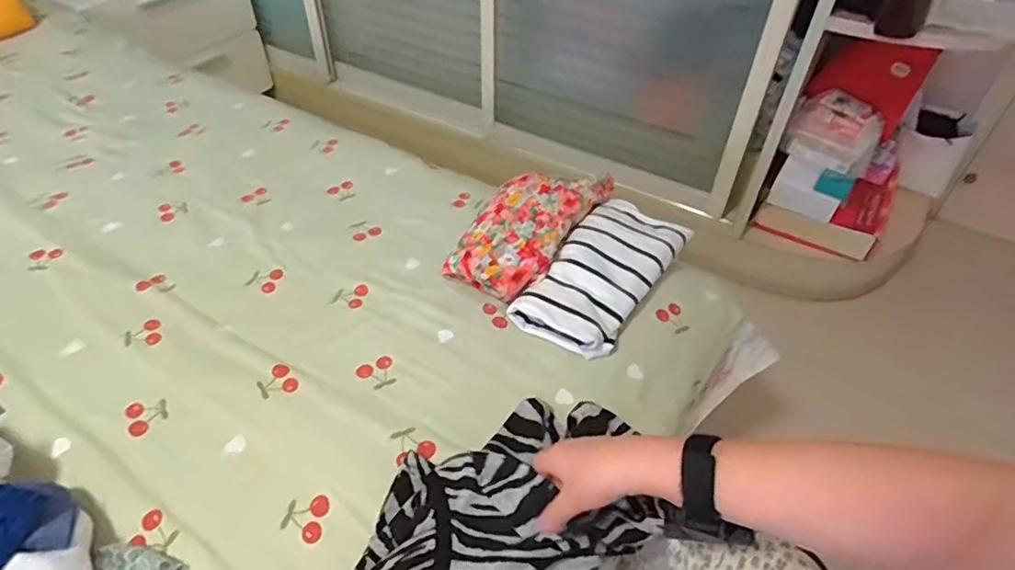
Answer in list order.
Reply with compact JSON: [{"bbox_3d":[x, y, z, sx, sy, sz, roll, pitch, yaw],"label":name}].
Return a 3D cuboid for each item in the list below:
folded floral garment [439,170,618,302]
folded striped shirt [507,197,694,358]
[{"bbox_3d":[0.034,-0.091,0.854,0.140,0.068,0.307,23,49,19],"label":"folded floral garment"},{"bbox_3d":[0.140,-0.024,0.805,0.135,0.047,0.287,25,50,21],"label":"folded striped shirt"}]

